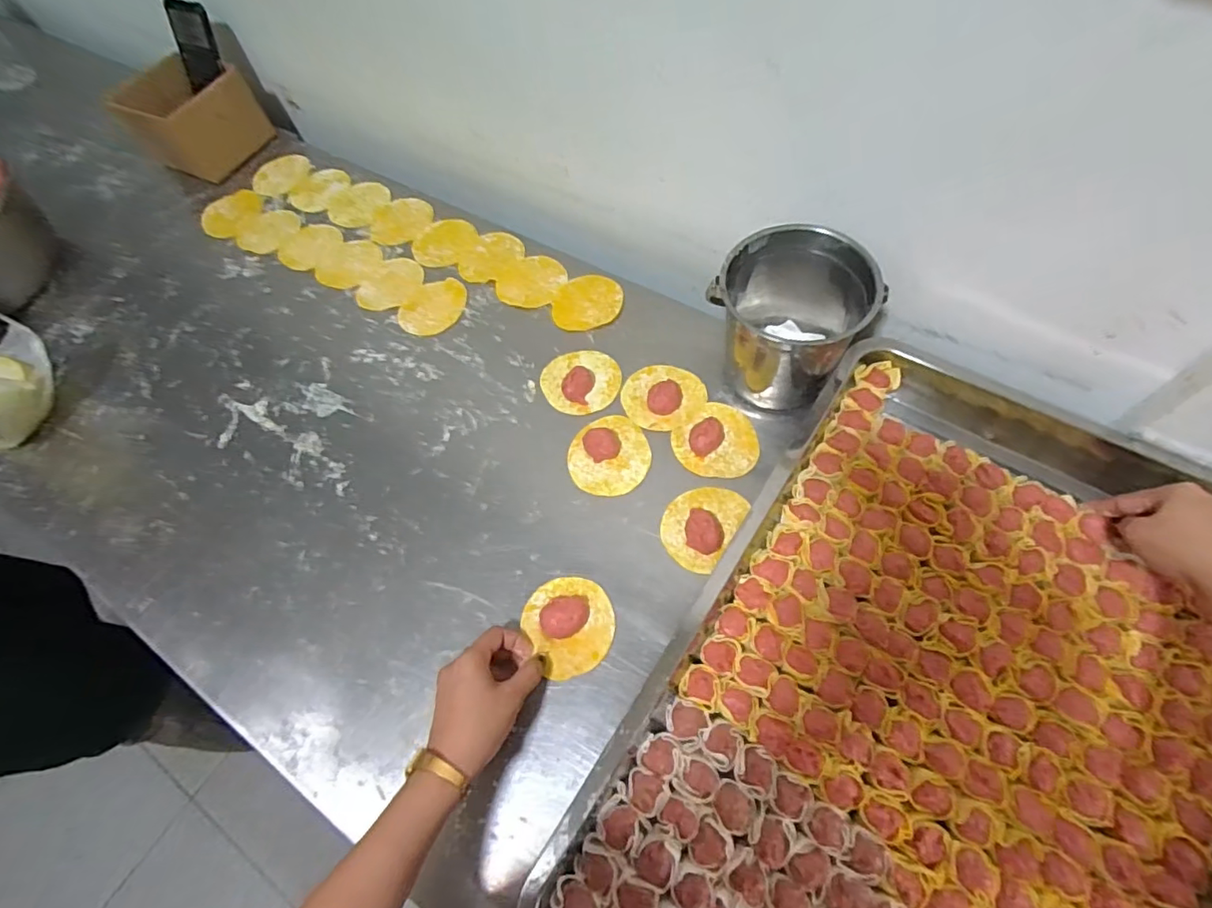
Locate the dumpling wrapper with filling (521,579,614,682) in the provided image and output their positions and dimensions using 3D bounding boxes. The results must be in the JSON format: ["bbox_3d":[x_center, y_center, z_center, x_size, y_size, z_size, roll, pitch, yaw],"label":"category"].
[{"bbox_3d":[-0.031,0.146,0.496,0.074,0.024,0.082,-20,65,-6],"label":"dumpling wrapper with filling"}]

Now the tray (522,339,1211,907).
[{"bbox_3d":[0.250,0.183,0.432,0.376,0.059,0.589,29,70,16],"label":"tray"}]

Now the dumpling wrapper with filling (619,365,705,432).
[{"bbox_3d":[0.060,-0.067,0.619,0.083,0.015,0.078,-38,68,-14],"label":"dumpling wrapper with filling"}]

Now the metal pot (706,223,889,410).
[{"bbox_3d":[0.181,-0.133,0.569,0.132,0.146,0.116,33,71,17],"label":"metal pot"}]

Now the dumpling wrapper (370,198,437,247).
[{"bbox_3d":[-0.281,-0.319,0.782,0.084,0.004,0.087,-1,65,3],"label":"dumpling wrapper"}]

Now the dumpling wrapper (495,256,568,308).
[{"bbox_3d":[-0.093,-0.214,0.711,0.085,0.004,0.080,-1,65,3],"label":"dumpling wrapper"}]

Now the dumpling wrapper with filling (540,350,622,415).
[{"bbox_3d":[-0.029,-0.087,0.633,0.084,0.019,0.085,-1,65,3],"label":"dumpling wrapper with filling"}]

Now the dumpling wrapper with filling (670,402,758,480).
[{"bbox_3d":[0.115,-0.014,0.581,0.081,0.023,0.080,-34,67,-12],"label":"dumpling wrapper with filling"}]

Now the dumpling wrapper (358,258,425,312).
[{"bbox_3d":[-0.276,-0.217,0.732,0.073,0.004,0.084,26,74,19],"label":"dumpling wrapper"}]

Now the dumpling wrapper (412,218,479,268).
[{"bbox_3d":[-0.214,-0.281,0.755,0.074,0.004,0.084,33,71,17],"label":"dumpling wrapper"}]

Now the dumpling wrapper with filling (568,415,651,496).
[{"bbox_3d":[0.004,-0.001,0.592,0.082,0.010,0.088,-1,65,3],"label":"dumpling wrapper with filling"}]

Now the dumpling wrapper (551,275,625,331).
[{"bbox_3d":[-0.022,-0.184,0.688,0.083,0.004,0.082,0,64,0],"label":"dumpling wrapper"}]

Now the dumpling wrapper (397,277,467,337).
[{"bbox_3d":[-0.212,-0.183,0.708,0.072,0.004,0.091,35,71,18],"label":"dumpling wrapper"}]

